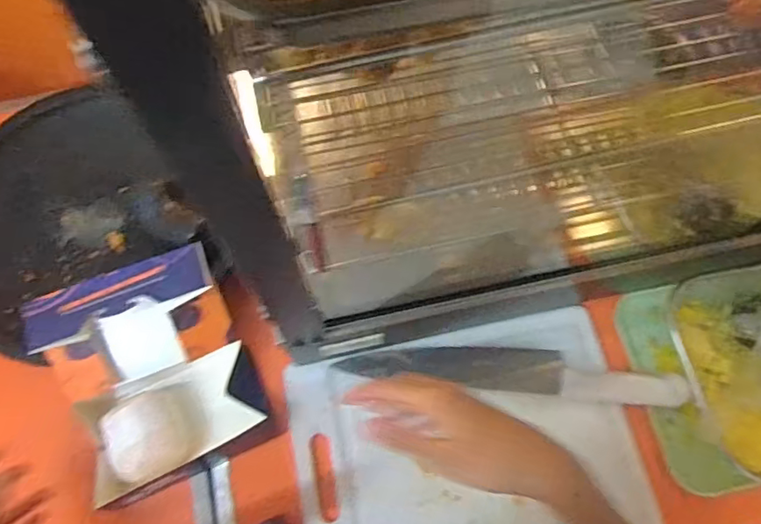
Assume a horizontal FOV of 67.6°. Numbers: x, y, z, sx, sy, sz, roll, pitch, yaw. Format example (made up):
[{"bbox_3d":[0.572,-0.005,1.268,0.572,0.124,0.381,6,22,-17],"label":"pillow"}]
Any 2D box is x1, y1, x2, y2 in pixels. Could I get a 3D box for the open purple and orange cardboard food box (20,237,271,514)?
[{"bbox_3d":[-0.225,0.109,0.565,0.180,0.111,0.213,-21,69,-7],"label":"open purple and orange cardboard food box"}]

